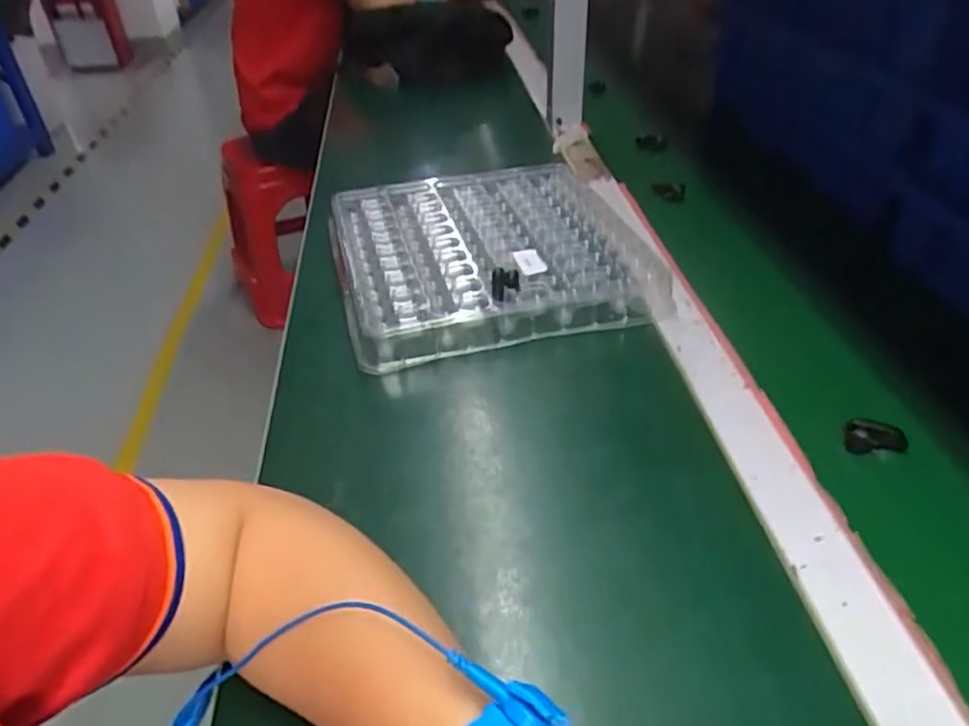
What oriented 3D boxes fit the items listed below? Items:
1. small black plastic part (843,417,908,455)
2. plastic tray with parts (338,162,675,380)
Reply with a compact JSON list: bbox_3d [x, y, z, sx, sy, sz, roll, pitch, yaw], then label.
[{"bbox_3d":[0.256,0.048,0.447,0.040,0.011,0.029,6,39,12],"label":"small black plastic part"},{"bbox_3d":[0.002,-0.105,0.633,0.265,0.030,0.261,-11,49,-12],"label":"plastic tray with parts"}]

